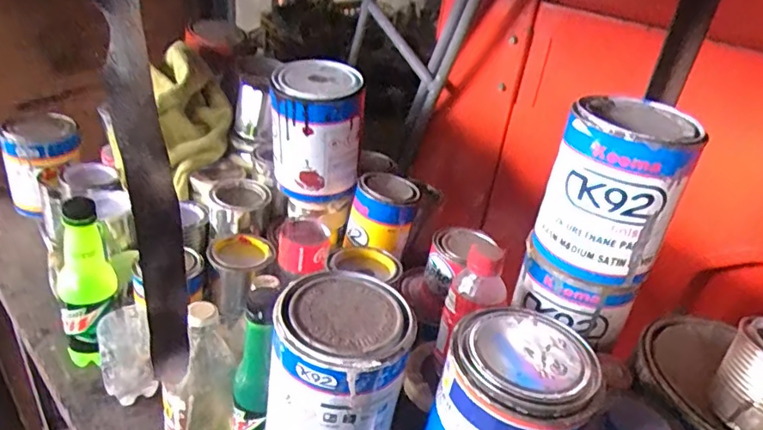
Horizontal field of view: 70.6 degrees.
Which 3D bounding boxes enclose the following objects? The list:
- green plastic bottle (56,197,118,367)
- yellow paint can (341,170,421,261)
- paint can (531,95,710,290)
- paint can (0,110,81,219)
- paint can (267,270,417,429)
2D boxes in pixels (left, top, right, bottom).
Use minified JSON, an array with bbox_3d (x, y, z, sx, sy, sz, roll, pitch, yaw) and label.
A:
[{"bbox_3d":[-0.321,0.077,0.579,0.056,0.189,0.059,4,32,-6],"label":"green plastic bottle"},{"bbox_3d":[0.004,0.001,0.606,0.069,0.069,0.071,5,32,-3],"label":"yellow paint can"},{"bbox_3d":[0.197,-0.023,0.462,0.108,0.128,0.096,26,36,26],"label":"paint can"},{"bbox_3d":[-0.511,-0.080,0.822,0.109,0.127,0.109,5,32,-3],"label":"paint can"},{"bbox_3d":[-0.033,0.127,0.424,0.097,0.127,0.096,5,32,-3],"label":"paint can"}]

